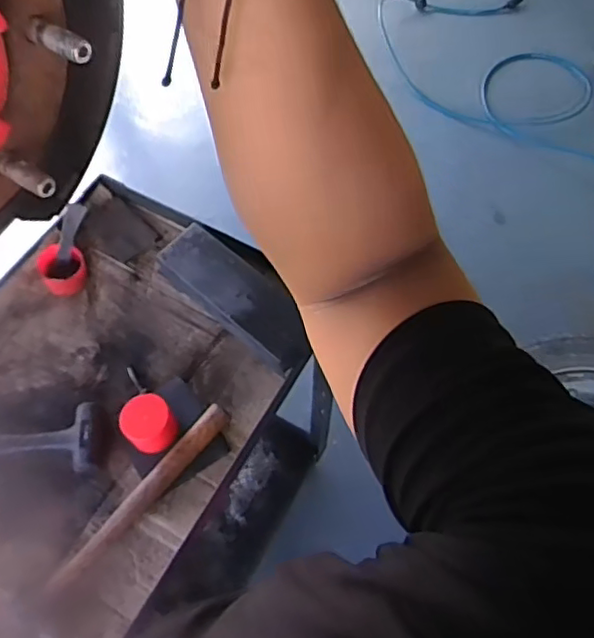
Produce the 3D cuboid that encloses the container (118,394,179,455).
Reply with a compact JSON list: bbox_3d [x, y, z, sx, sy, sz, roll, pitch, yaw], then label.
[{"bbox_3d":[-0.200,0.147,0.821,0.064,0.055,0.075,-37,67,-19],"label":"container"}]

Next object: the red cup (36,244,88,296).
[{"bbox_3d":[-0.357,-0.075,0.921,0.069,0.043,0.073,-23,63,-13],"label":"red cup"}]

